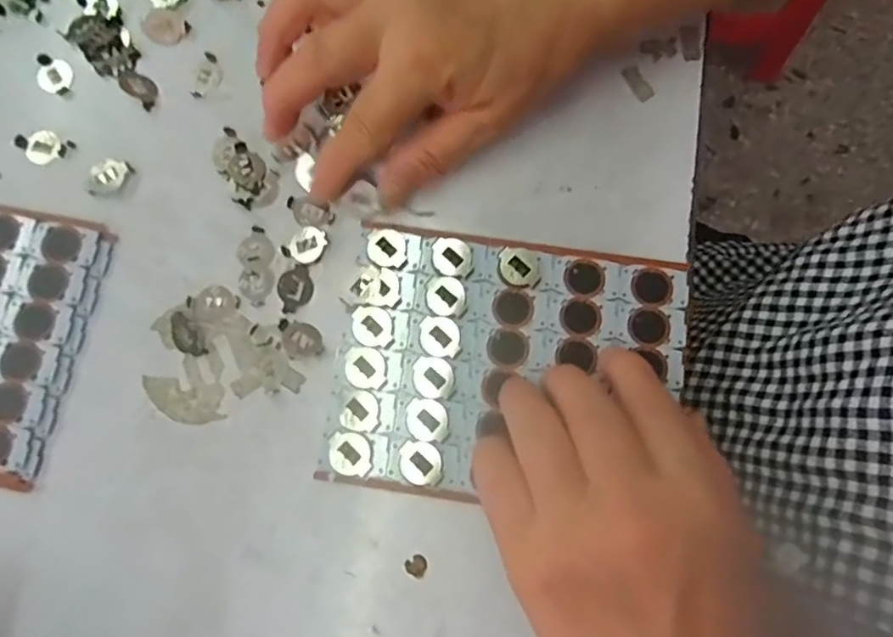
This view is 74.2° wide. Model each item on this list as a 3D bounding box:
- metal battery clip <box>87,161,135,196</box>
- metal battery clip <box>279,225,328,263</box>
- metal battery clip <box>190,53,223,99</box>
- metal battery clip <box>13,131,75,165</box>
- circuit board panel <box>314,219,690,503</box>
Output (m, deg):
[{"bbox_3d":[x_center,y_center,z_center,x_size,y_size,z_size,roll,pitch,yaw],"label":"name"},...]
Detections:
[{"bbox_3d":[-0.158,-0.066,0.276,0.021,0.007,0.012,-25,80,-5],"label":"metal battery clip"},{"bbox_3d":[-0.064,-0.034,0.270,0.016,0.005,0.020,41,82,7],"label":"metal battery clip"},{"bbox_3d":[-0.117,-0.119,0.288,0.011,0.004,0.024,15,80,2],"label":"metal battery clip"},{"bbox_3d":[-0.193,-0.083,0.281,0.026,0.004,0.016,25,80,4],"label":"metal battery clip"},{"bbox_3d":[0.027,0.020,0.257,0.146,0.006,0.114,8,79,1],"label":"circuit board panel"}]

